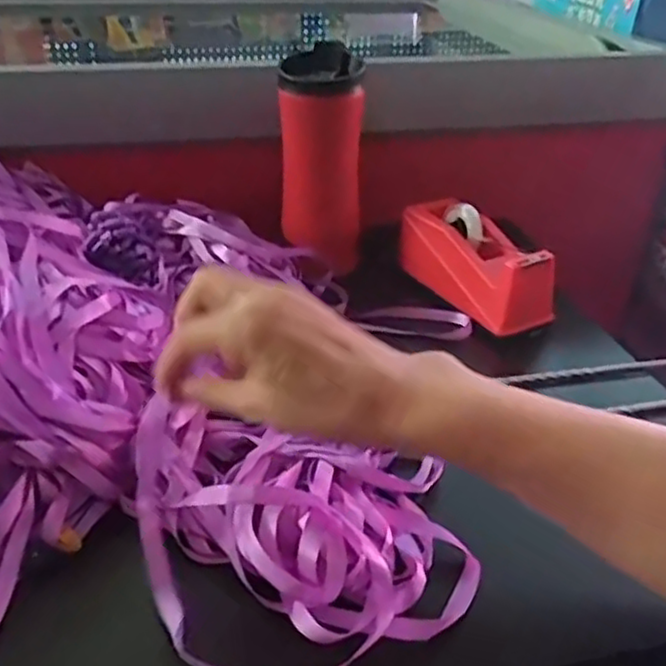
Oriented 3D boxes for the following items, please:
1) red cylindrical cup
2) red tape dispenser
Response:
[{"bbox_3d":[-0.010,-0.155,0.646,0.072,0.179,0.070,2,31,0],"label":"red cylindrical cup"},{"bbox_3d":[0.123,-0.061,0.615,0.064,0.071,0.154,-17,36,-29],"label":"red tape dispenser"}]

